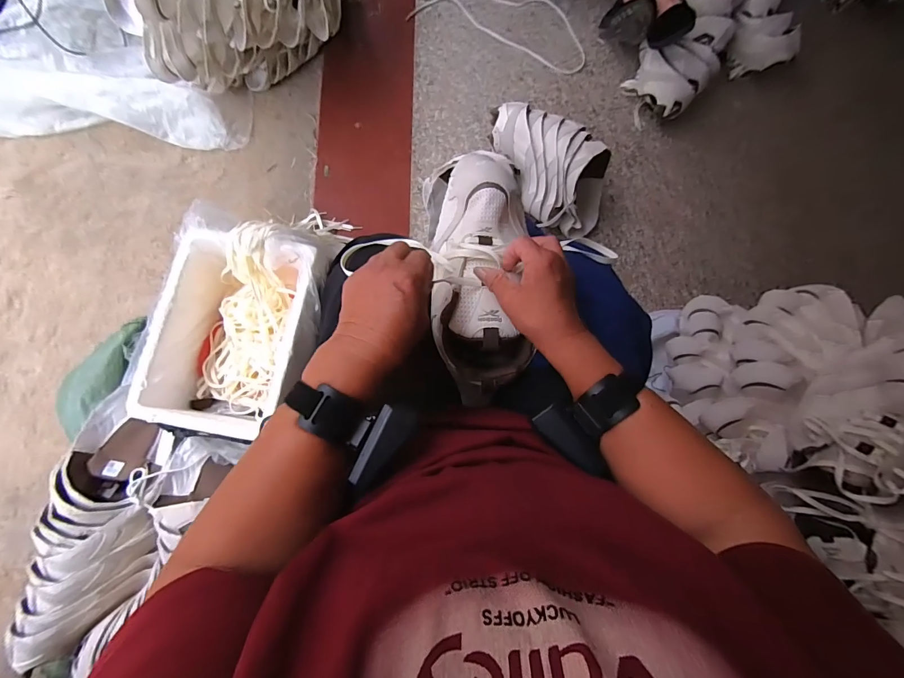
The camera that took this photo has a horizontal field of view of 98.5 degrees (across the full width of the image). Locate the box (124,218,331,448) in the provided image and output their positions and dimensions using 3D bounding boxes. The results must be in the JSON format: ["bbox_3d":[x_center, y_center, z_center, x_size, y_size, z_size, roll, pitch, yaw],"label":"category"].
[{"bbox_3d":[-0.389,-0.027,0.714,0.254,0.154,0.380,13,79,-5],"label":"box"}]

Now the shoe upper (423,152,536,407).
[{"bbox_3d":[0.033,-0.075,0.438,0.113,0.059,0.278,-2,84,-5],"label":"shoe upper"}]

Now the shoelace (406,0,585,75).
[{"bbox_3d":[0.104,-0.819,0.989,0.511,0.010,0.178,16,82,-3],"label":"shoelace"}]

